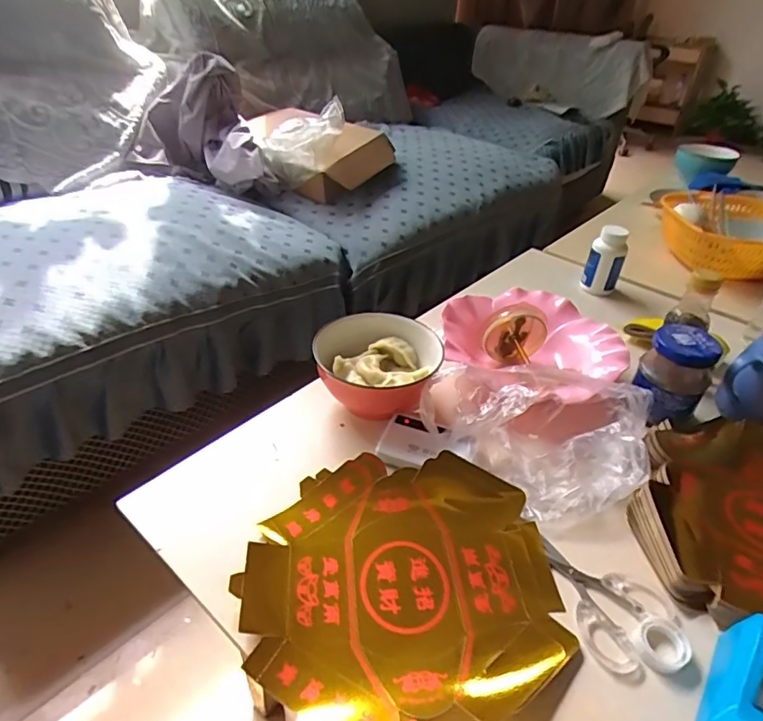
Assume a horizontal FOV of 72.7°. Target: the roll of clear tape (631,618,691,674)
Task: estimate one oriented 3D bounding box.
[{"bbox_3d":[0.210,0.215,0.391,0.041,0.010,0.034,-6,37,-12],"label":"roll of clear tape"}]

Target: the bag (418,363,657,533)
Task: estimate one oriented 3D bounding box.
[{"bbox_3d":[0.168,0.064,0.534,0.176,0.074,0.193,-27,46,-34],"label":"bag"}]

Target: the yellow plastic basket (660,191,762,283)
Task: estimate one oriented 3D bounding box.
[{"bbox_3d":[0.625,-0.224,0.925,0.248,0.082,0.241,19,39,20],"label":"yellow plastic basket"}]

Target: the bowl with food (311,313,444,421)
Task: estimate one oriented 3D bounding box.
[{"bbox_3d":[-0.004,0.011,0.577,0.134,0.063,0.131,2,37,-1],"label":"bowl with food"}]

